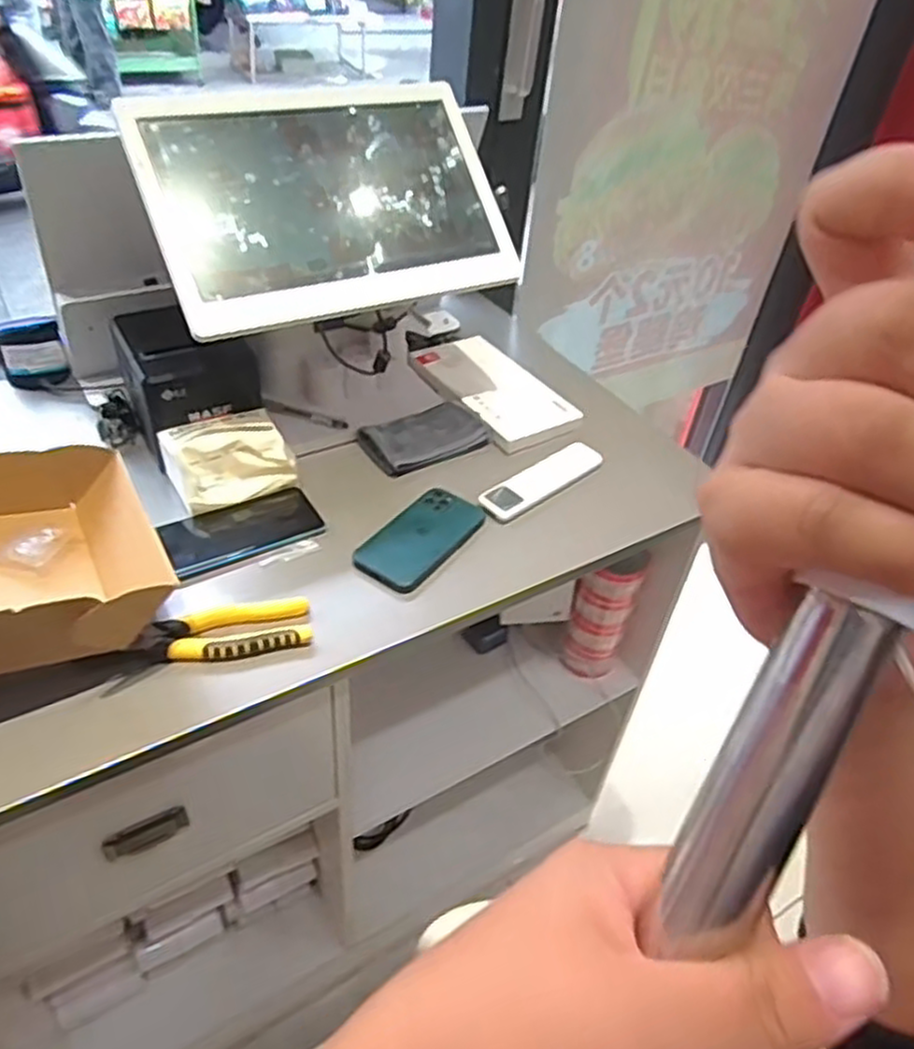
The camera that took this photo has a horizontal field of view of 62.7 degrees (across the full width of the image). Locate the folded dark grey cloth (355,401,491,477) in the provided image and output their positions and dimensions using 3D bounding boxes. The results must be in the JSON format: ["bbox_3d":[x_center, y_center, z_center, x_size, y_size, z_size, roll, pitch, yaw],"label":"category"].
[{"bbox_3d":[-0.036,-0.106,0.895,0.148,0.007,0.088,-19,48,-26],"label":"folded dark grey cloth"}]

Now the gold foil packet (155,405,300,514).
[{"bbox_3d":[-0.242,-0.070,0.798,0.125,0.057,0.085,-16,46,-23],"label":"gold foil packet"}]

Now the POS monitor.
[{"bbox_3d":[-0.133,-0.347,0.798,0.375,0.035,0.249,-20,90,-25],"label":"POS monitor"}]

